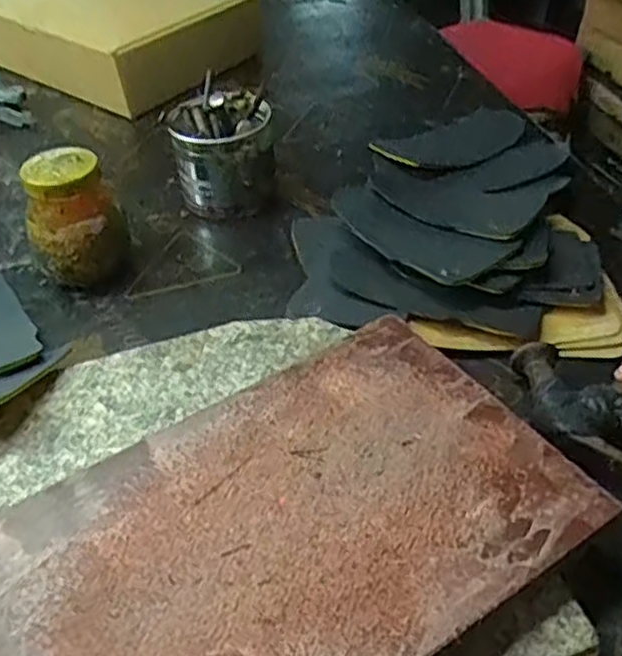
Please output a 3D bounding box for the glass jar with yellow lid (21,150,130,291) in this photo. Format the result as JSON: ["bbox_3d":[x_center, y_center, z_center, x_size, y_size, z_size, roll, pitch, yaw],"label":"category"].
[{"bbox_3d":[-0.177,-0.078,0.555,0.067,0.094,0.059,-20,44,-16],"label":"glass jar with yellow lid"}]

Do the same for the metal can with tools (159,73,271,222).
[{"bbox_3d":[-0.075,-0.153,0.641,0.086,0.081,0.094,-6,42,-1],"label":"metal can with tools"}]

